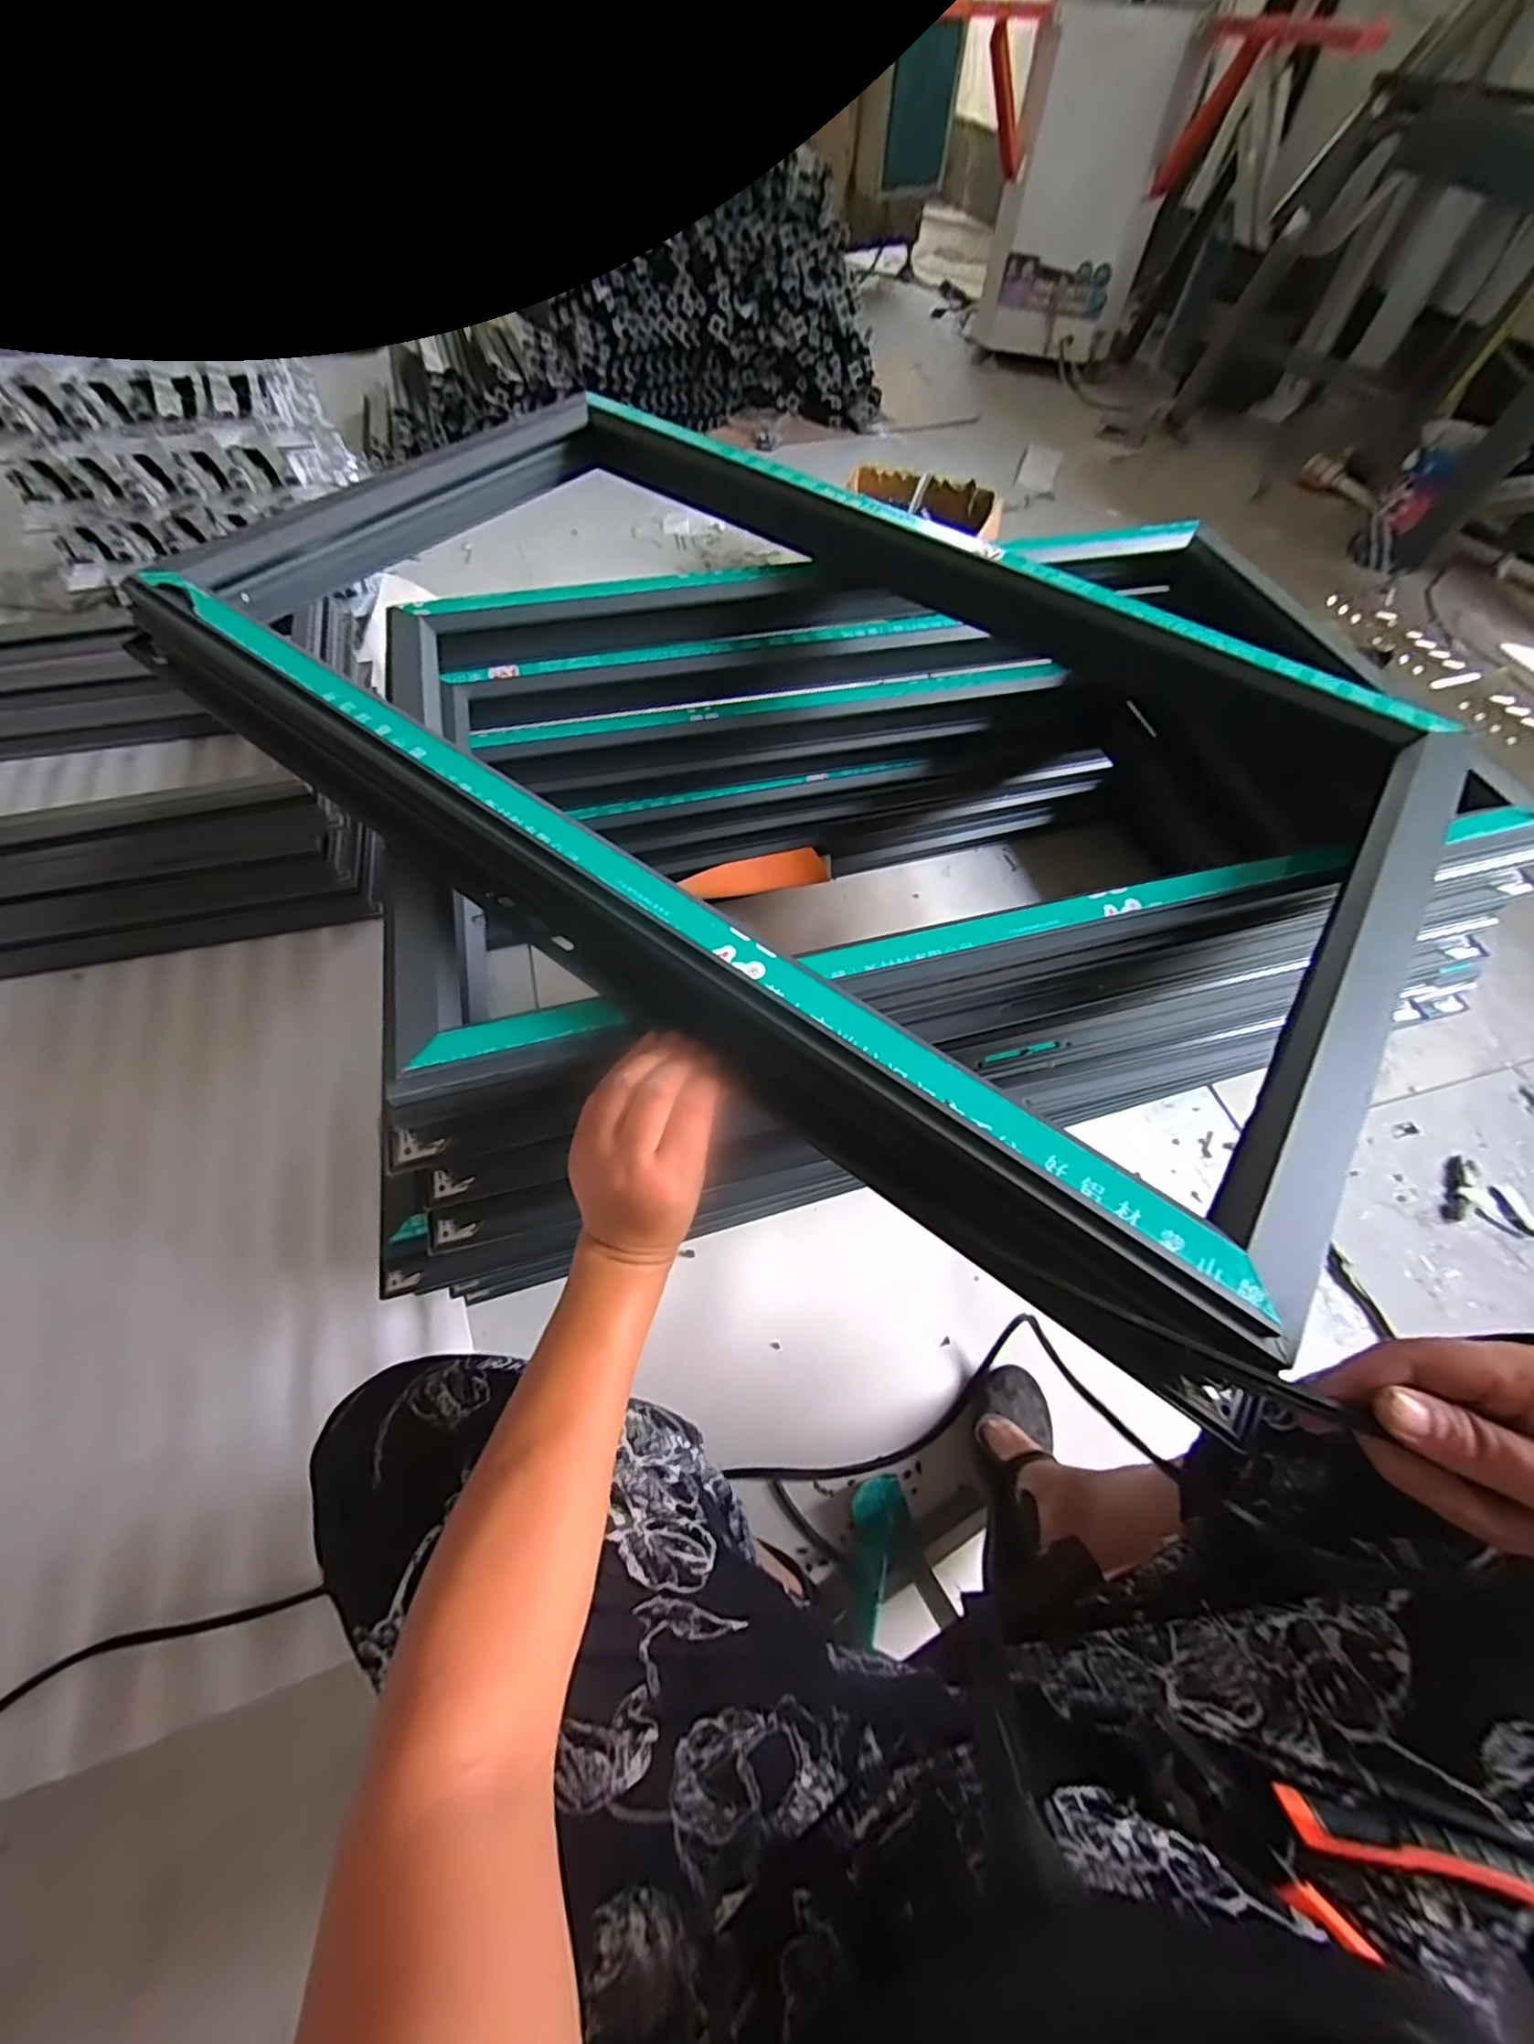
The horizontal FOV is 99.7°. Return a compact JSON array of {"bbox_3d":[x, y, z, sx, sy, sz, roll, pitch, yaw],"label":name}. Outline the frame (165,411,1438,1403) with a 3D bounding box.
[{"bbox_3d":[-0.011,-0.279,0.532,0.955,0.078,0.567,35,65,15],"label":"frame"}]

